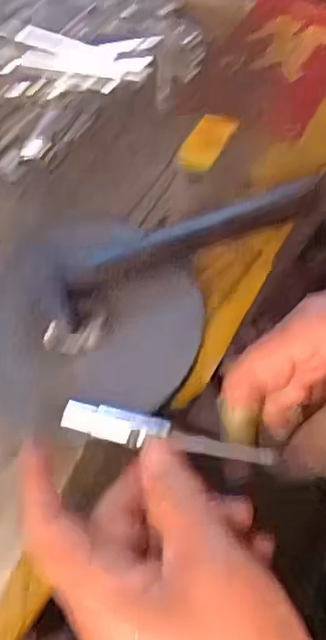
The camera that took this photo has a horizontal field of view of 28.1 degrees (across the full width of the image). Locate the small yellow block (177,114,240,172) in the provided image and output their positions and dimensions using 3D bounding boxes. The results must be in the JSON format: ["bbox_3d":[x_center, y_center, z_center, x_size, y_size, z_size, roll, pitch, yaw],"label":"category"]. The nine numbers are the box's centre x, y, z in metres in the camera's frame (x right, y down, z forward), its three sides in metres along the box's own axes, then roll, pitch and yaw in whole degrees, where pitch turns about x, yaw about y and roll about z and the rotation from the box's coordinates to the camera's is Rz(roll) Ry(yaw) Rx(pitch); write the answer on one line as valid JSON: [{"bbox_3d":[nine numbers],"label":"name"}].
[{"bbox_3d":[0.028,-0.115,0.420,0.023,0.009,0.053,26,64,15],"label":"small yellow block"}]

